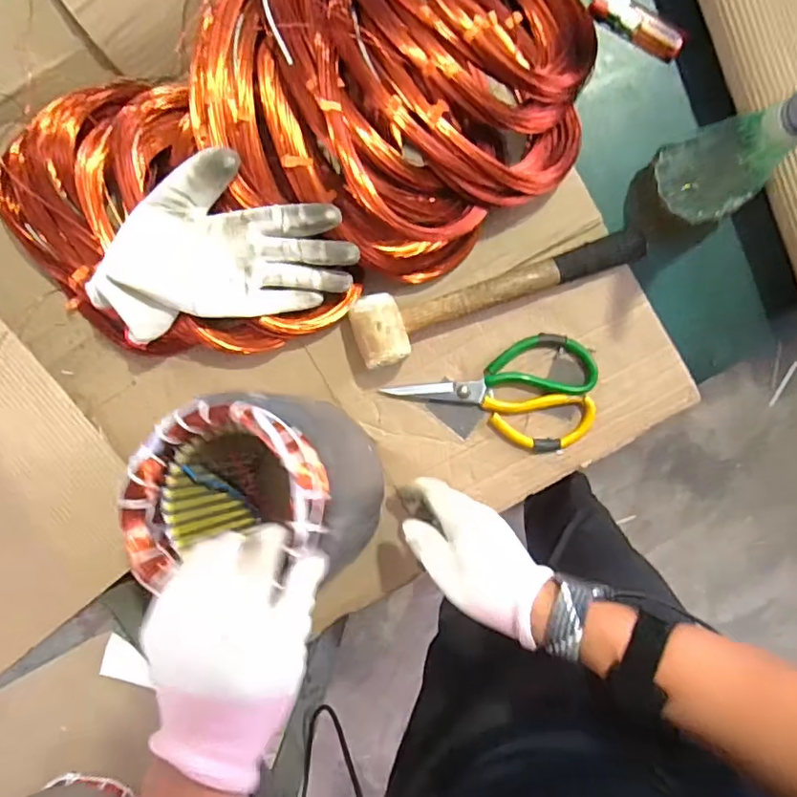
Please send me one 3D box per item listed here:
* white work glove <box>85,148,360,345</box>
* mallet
[{"bbox_3d":[-0.143,-0.121,0.431,0.197,0.026,0.123,-12,110,-4],"label":"white work glove"},{"bbox_3d":[0.085,-0.091,0.466,0.250,0.044,0.056,-18,95,5],"label":"mallet"}]

